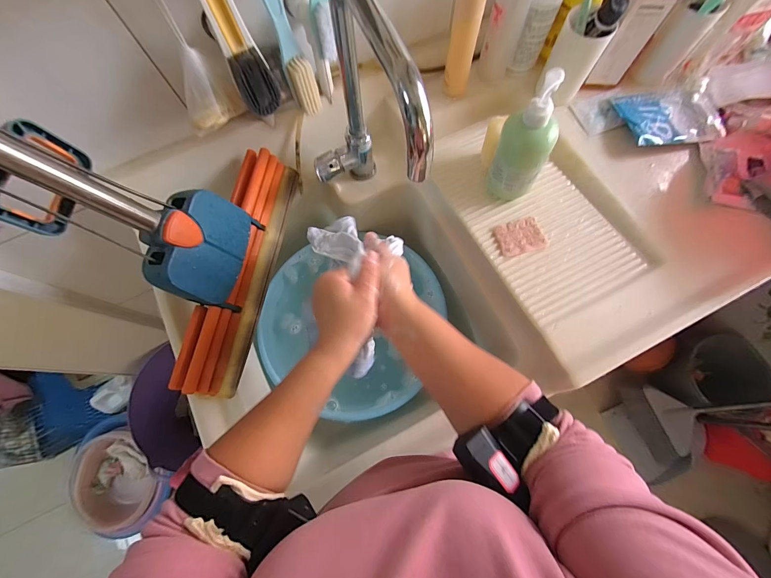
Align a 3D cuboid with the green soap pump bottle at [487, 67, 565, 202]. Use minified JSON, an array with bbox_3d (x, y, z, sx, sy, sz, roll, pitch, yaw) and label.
[{"bbox_3d":[0.188,-0.190,0.439,0.071,0.178,0.064,31,76,10],"label":"green soap pump bottle"}]

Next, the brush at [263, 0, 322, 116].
[{"bbox_3d":[-0.124,-0.319,0.409,0.035,0.217,0.026,-26,74,-6],"label":"brush"}]

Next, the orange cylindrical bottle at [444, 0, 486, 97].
[{"bbox_3d":[0.116,-0.371,0.489,0.039,0.167,0.032,7,73,4],"label":"orange cylindrical bottle"}]

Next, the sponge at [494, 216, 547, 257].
[{"bbox_3d":[0.205,-0.080,0.498,0.067,0.007,0.055,-14,73,-3],"label":"sponge"}]

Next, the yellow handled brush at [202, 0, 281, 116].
[{"bbox_3d":[-0.175,-0.293,0.387,0.047,0.181,0.031,-26,74,-6],"label":"yellow handled brush"}]

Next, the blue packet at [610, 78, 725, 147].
[{"bbox_3d":[0.461,-0.284,0.535,0.151,0.018,0.105,-7,73,0],"label":"blue packet"}]

